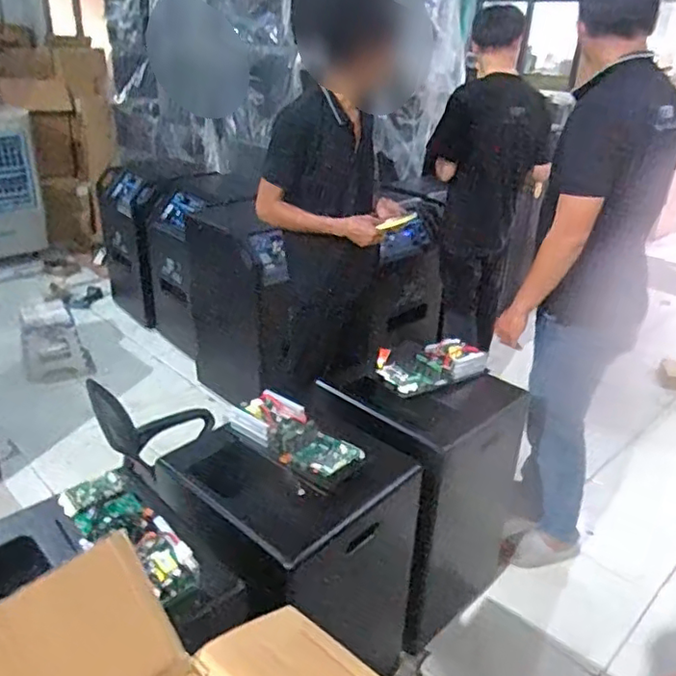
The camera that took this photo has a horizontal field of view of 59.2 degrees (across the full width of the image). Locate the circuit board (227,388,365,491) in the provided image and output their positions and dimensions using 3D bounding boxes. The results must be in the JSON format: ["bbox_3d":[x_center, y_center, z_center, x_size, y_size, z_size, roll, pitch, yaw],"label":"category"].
[{"bbox_3d":[-0.099,0.220,1.327,0.337,0.060,0.154,22,32,33],"label":"circuit board"}]

